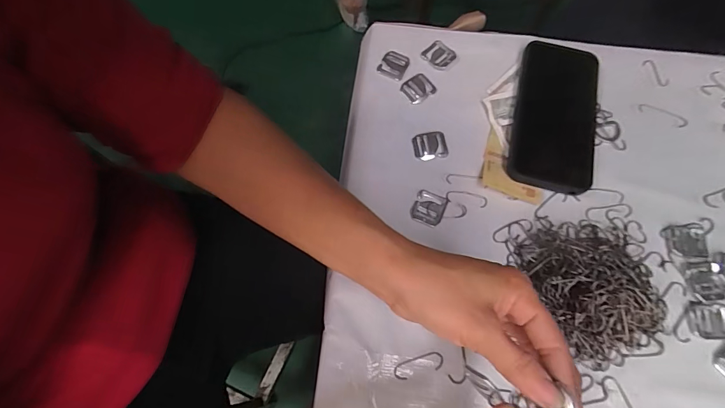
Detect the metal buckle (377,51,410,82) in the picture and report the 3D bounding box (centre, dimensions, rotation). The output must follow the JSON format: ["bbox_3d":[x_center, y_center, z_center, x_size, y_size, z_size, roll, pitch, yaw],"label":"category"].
[{"bbox_3d":[0.036,-0.154,0.434,0.029,0.005,0.032,30,73,10],"label":"metal buckle"}]

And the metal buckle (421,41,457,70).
[{"bbox_3d":[0.086,-0.167,0.439,0.032,0.005,0.028,37,74,12],"label":"metal buckle"}]

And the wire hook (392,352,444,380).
[{"bbox_3d":[0.048,0.138,0.332,0.044,0.004,0.015,-15,71,-5],"label":"wire hook"}]

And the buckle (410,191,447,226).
[{"bbox_3d":[0.065,0.004,0.379,0.030,0.004,0.033,20,71,7],"label":"buckle"}]

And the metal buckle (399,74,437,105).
[{"bbox_3d":[0.060,-0.124,0.423,0.032,0.005,0.029,-37,74,-12],"label":"metal buckle"}]

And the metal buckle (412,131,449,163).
[{"bbox_3d":[0.069,-0.059,0.402,0.035,0.004,0.030,-10,70,-4],"label":"metal buckle"}]

